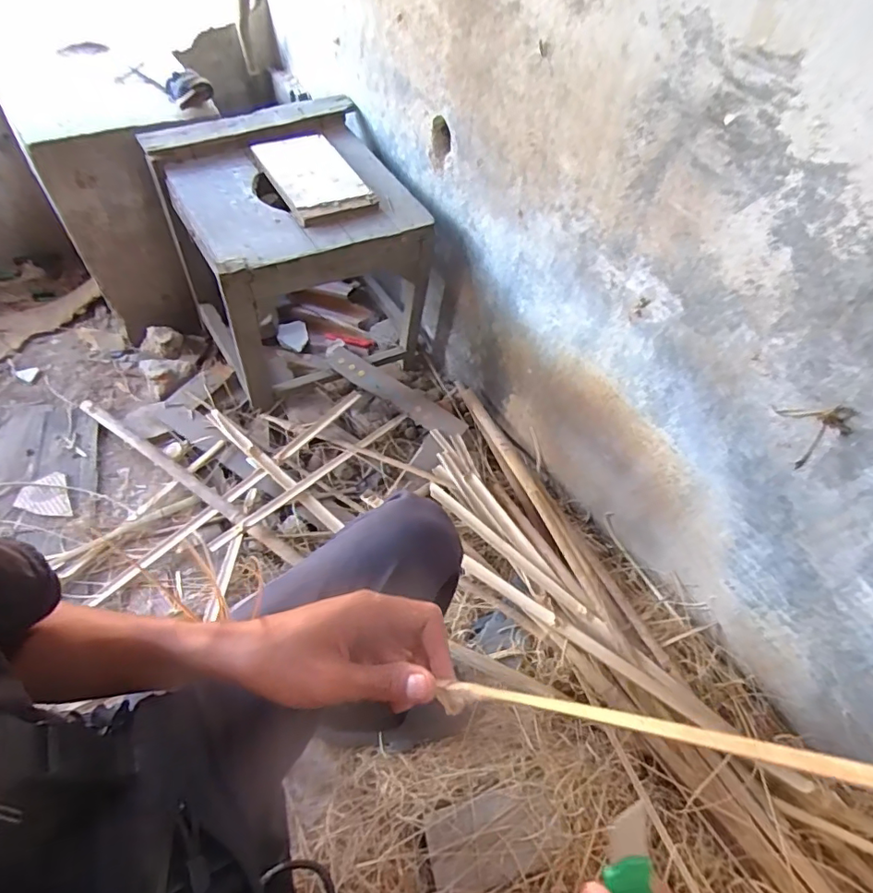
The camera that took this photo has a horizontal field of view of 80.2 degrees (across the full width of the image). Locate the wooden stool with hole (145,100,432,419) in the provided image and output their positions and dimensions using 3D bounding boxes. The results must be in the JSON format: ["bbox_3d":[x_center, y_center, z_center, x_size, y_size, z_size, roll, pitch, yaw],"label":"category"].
[{"bbox_3d":[-0.294,-0.409,1.212,0.498,0.499,0.459,-23,61,-18],"label":"wooden stool with hole"}]

